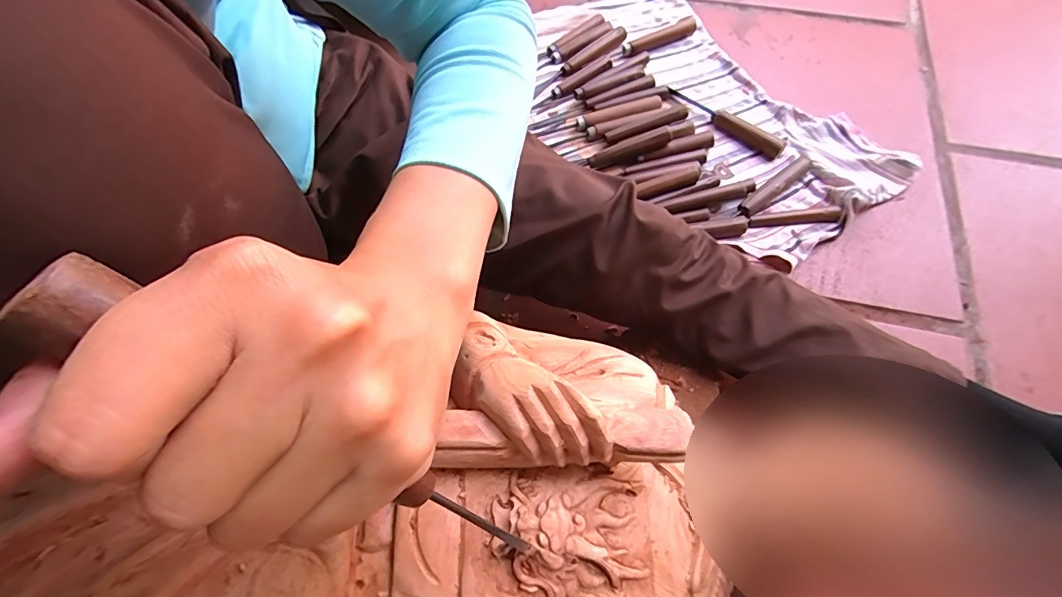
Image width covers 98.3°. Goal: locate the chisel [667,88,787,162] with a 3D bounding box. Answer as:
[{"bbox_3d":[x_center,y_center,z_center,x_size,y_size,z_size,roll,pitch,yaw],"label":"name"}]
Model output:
[{"bbox_3d":[0.256,-0.240,0.609,0.170,0.018,0.023,41,71,15],"label":"chisel"}]

